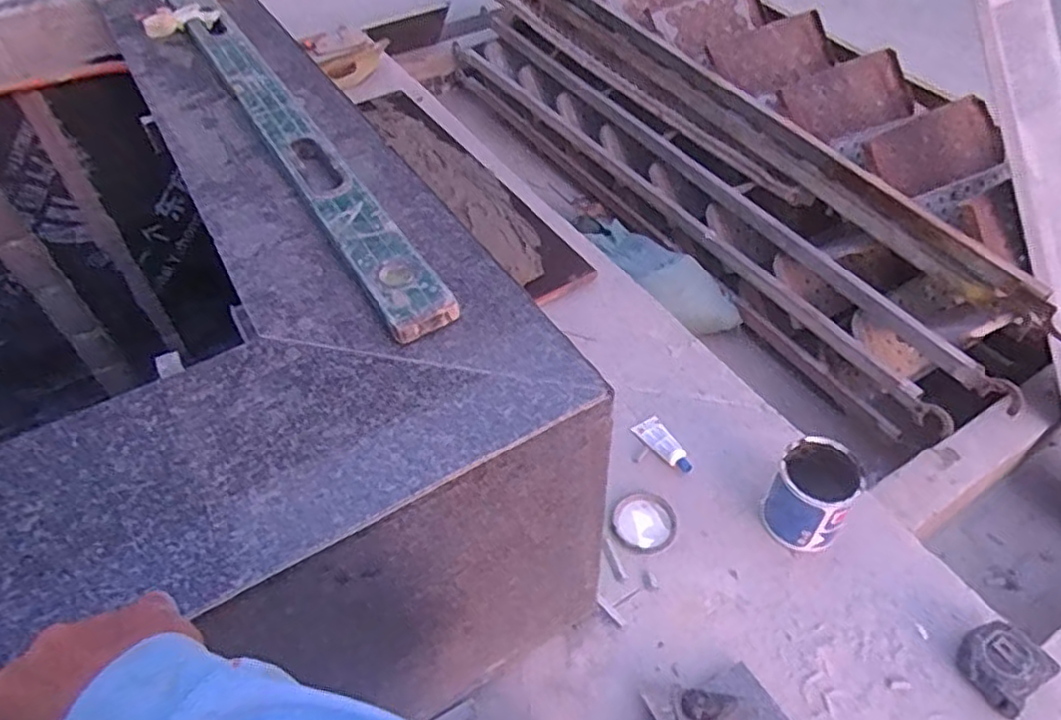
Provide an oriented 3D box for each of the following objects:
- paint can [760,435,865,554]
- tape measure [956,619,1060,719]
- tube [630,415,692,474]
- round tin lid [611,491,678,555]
[{"bbox_3d":[0.360,0.181,0.889,0.101,0.121,0.107,-1,48,2],"label":"paint can"},{"bbox_3d":[0.539,0.351,0.786,0.091,0.039,0.082,-30,53,-22],"label":"tape measure"},{"bbox_3d":[0.203,0.122,1.017,0.051,0.022,0.107,-28,52,-21],"label":"tube"},{"bbox_3d":[0.158,0.222,0.942,0.087,0.004,0.085,-1,48,2],"label":"round tin lid"}]

